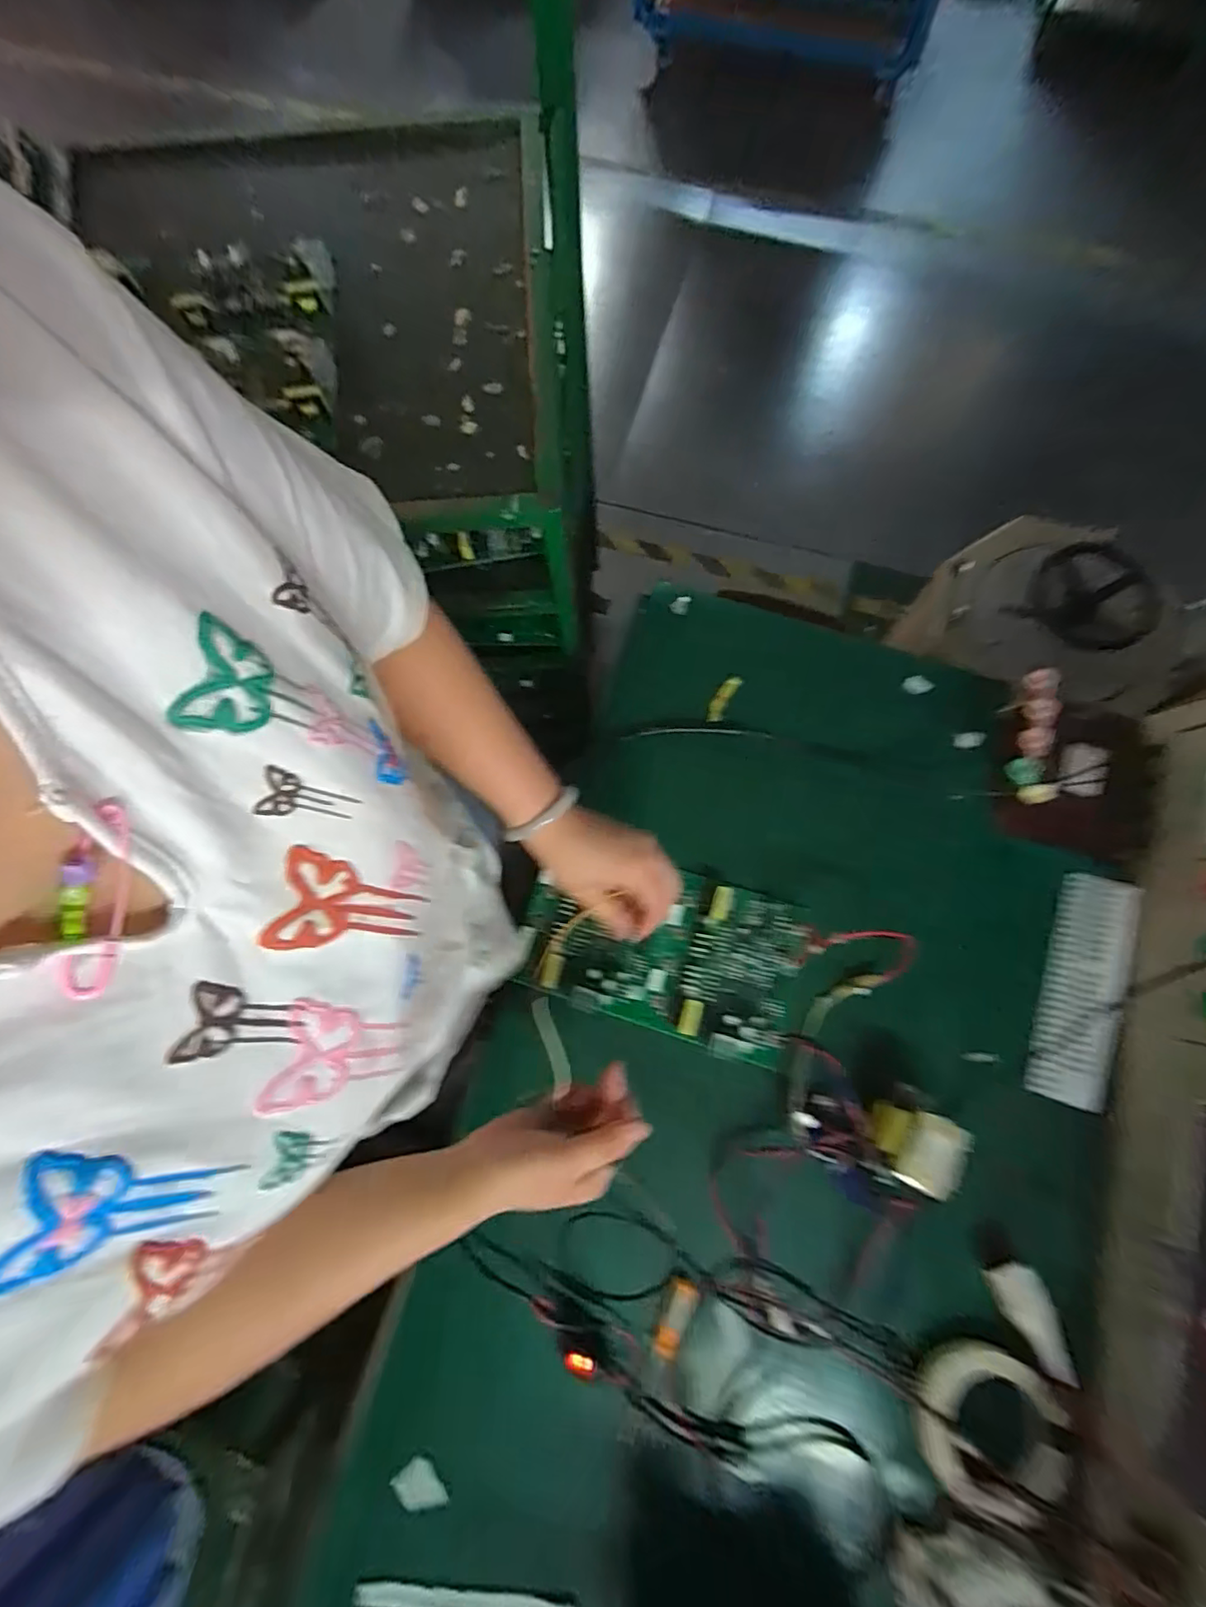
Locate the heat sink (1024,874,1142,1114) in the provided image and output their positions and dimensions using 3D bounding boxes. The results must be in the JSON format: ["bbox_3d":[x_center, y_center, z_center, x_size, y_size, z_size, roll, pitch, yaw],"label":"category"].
[{"bbox_3d":[0.439,0.167,0.557,0.061,0.017,0.207,21,75,7],"label":"heat sink"}]

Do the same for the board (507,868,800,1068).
[{"bbox_3d":[0.054,0.135,0.579,0.257,0.025,0.150,16,75,6],"label":"board"}]

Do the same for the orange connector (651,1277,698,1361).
[{"bbox_3d":[0.057,0.420,0.497,0.023,0.011,0.060,23,75,8],"label":"orange connector"}]

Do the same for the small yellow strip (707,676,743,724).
[{"bbox_3d":[0.129,-0.113,0.660,0.020,0.005,0.060,26,80,16],"label":"small yellow strip"}]

